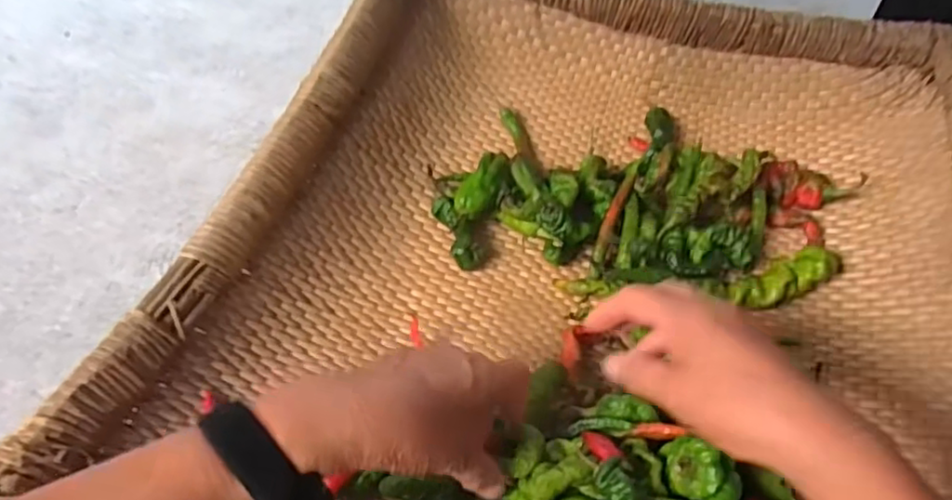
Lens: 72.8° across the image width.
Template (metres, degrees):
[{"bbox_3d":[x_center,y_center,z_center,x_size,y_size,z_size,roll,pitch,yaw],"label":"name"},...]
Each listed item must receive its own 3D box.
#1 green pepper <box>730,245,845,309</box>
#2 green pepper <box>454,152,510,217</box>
[{"bbox_3d":[0.259,0.025,0.544,0.095,0.034,0.029,-21,49,-4],"label":"green pepper"},{"bbox_3d":[0.007,-0.061,0.574,0.034,0.028,0.076,15,46,10],"label":"green pepper"}]

